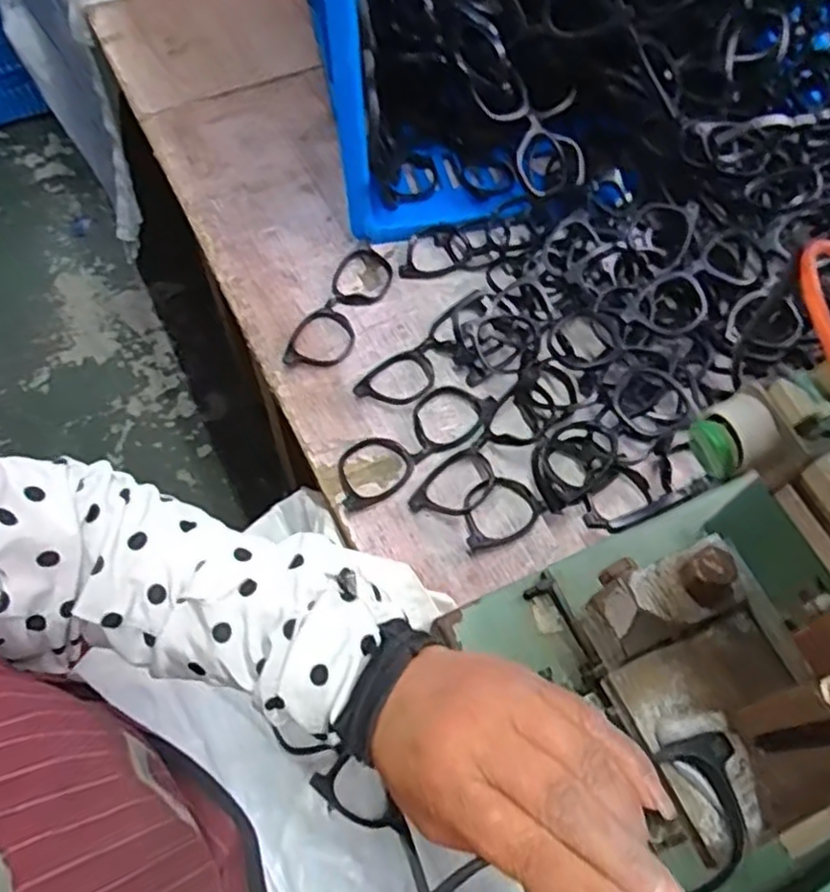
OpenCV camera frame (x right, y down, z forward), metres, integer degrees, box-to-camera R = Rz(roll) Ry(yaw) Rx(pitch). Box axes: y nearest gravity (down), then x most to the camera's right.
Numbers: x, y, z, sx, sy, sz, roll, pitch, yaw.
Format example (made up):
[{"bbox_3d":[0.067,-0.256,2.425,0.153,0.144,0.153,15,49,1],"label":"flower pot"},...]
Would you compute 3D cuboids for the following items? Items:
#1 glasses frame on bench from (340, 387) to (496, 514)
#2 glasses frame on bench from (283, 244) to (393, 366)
[{"bbox_3d":[-0.003,-0.004,0.542,0.137,0.011,0.048,-34,68,-19],"label":"glasses frame on bench"},{"bbox_3d":[-0.060,-0.117,0.606,0.048,0.008,0.139,22,62,9],"label":"glasses frame on bench"}]

